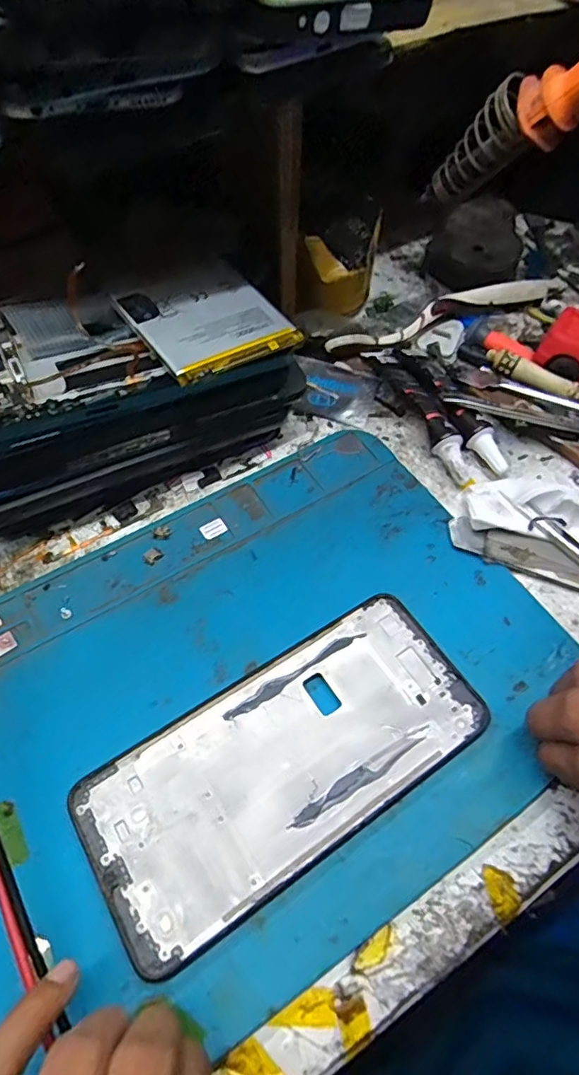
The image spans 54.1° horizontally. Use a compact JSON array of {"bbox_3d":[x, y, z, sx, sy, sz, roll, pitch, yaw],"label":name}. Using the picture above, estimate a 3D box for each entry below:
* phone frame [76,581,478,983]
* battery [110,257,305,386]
[{"bbox_3d":[0.000,0.088,0.228,0.159,0.007,0.072,-30,62,-17],"label":"phone frame"},{"bbox_3d":[-0.038,-0.102,0.257,0.063,0.006,0.065,-32,65,-19],"label":"battery"}]

